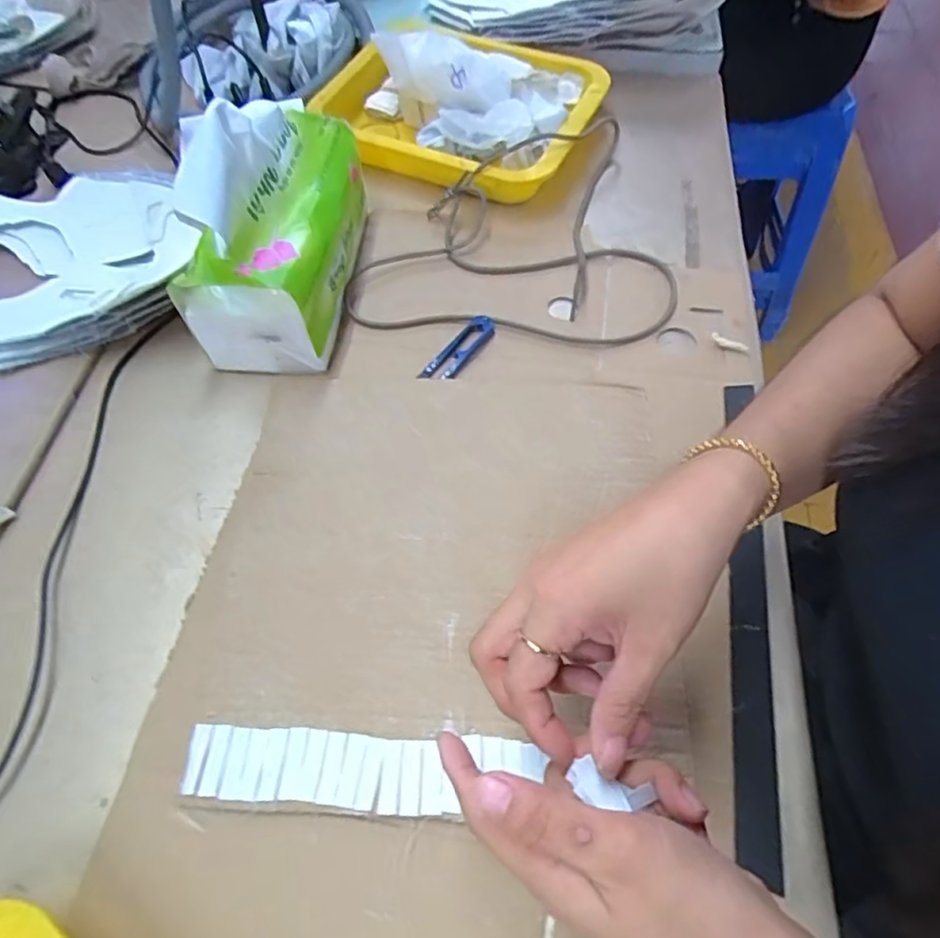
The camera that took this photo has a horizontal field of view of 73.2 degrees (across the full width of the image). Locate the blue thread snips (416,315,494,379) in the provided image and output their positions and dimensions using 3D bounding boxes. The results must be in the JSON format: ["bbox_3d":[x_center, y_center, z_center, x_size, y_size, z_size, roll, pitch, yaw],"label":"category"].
[{"bbox_3d":[-0.007,-0.093,0.493,0.024,0.006,0.073,35,67,21],"label":"blue thread snips"}]

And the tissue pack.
[{"bbox_3d":[-0.146,-0.194,0.476,0.094,0.150,0.188,5,60,5],"label":"tissue pack"}]

